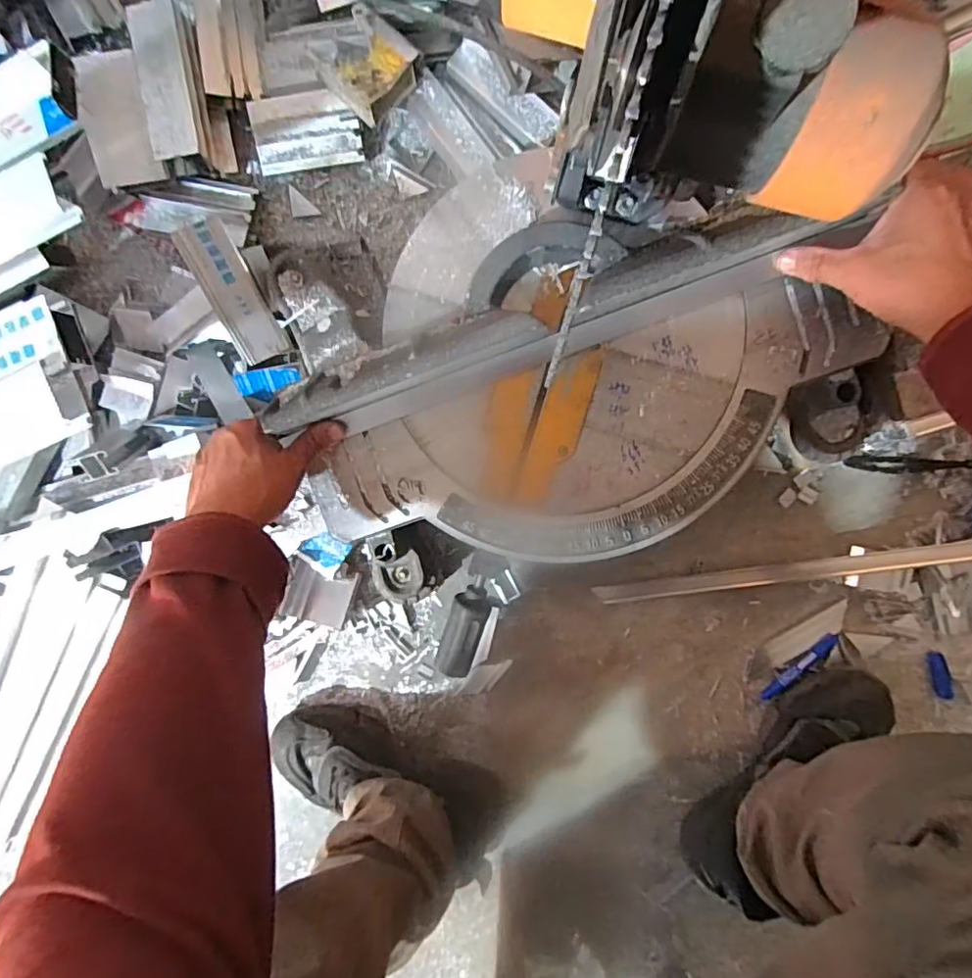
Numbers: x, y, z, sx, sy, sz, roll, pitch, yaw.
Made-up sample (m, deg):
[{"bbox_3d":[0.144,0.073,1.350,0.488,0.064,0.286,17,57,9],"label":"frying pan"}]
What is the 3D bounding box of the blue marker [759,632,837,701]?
[{"bbox_3d":[0.336,0.192,0.599,0.100,0.018,0.016,-41,92,8],"label":"blue marker"}]

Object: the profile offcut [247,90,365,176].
[{"bbox_3d":[-0.179,-0.358,0.565,0.107,0.034,0.063,-1,95,4],"label":"profile offcut"}]

